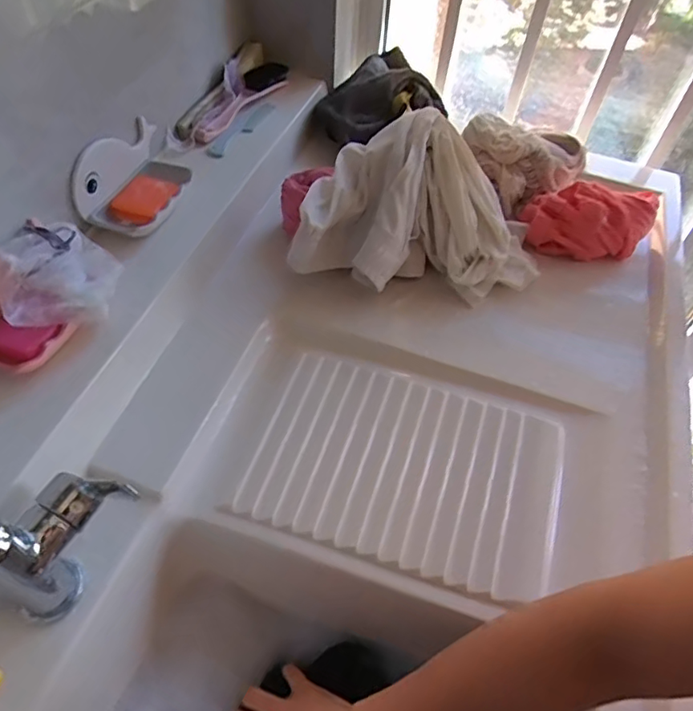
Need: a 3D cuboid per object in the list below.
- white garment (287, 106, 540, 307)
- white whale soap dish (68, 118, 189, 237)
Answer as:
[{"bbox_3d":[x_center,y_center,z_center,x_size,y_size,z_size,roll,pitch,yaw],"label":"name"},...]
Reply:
[{"bbox_3d":[0.084,-0.166,0.634,0.293,0.151,0.159,-5,54,-7],"label":"white garment"},{"bbox_3d":[-0.230,-0.207,0.624,0.089,0.063,0.154,20,55,11],"label":"white whale soap dish"}]

